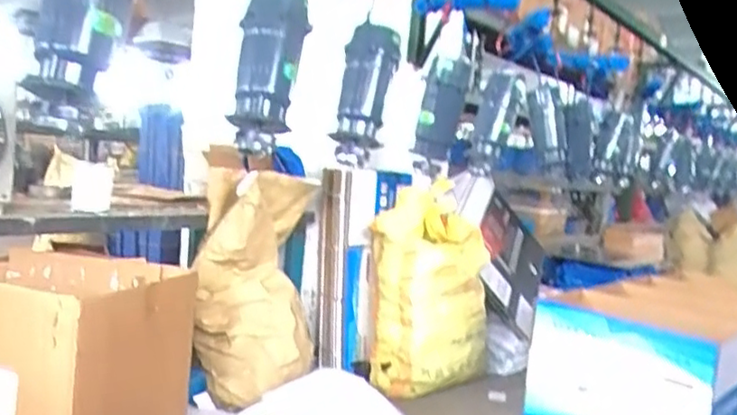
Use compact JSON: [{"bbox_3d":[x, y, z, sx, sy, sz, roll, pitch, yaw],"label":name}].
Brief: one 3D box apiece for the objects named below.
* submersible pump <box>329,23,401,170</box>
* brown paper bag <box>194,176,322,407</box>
[{"bbox_3d":[-0.005,-0.296,1.712,0.152,0.352,0.191,5,5,3],"label":"submersible pump"},{"bbox_3d":[-0.335,0.230,1.917,0.347,0.646,0.476,4,5,-8],"label":"brown paper bag"}]

